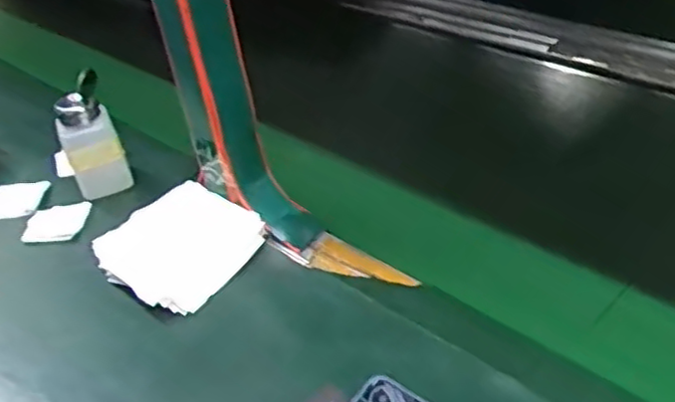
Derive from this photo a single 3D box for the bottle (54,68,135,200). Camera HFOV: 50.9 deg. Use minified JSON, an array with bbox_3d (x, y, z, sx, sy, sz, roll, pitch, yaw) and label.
[{"bbox_3d":[-0.240,-0.065,0.682,0.049,0.110,0.055,-20,40,-16],"label":"bottle"}]

